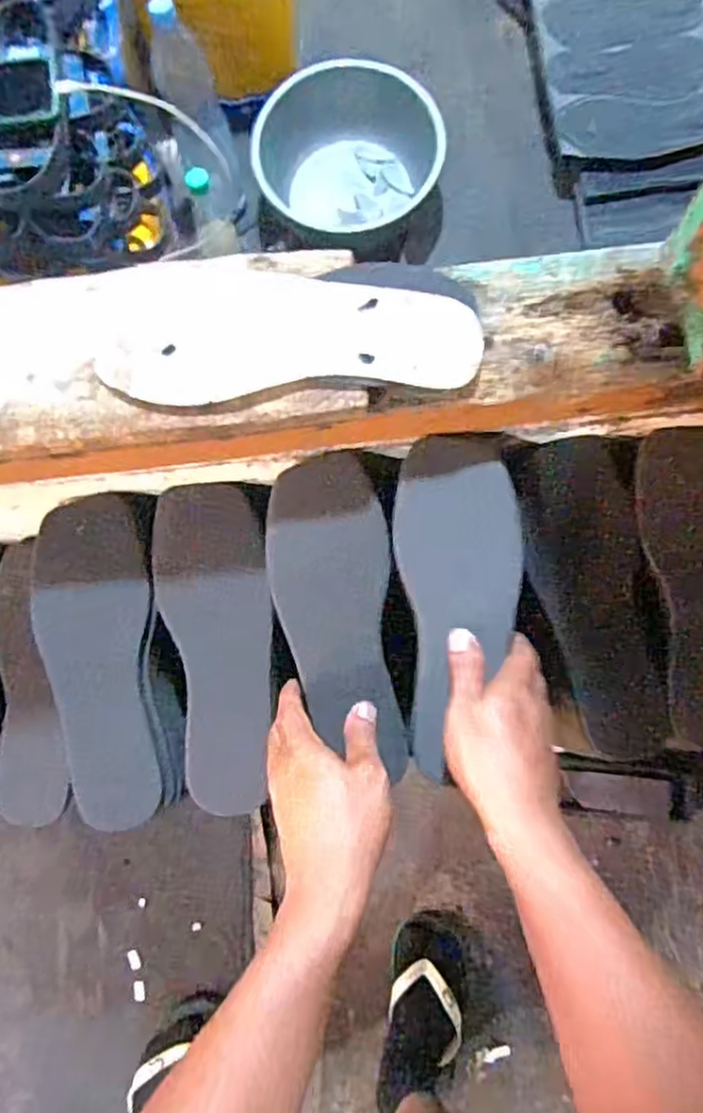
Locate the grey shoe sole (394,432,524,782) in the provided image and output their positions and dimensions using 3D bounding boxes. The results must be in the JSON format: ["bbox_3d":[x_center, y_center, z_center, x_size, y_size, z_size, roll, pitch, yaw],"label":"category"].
[{"bbox_3d":[0.075,0.031,0.502,0.089,0.017,0.237,4,85,2],"label":"grey shoe sole"}]

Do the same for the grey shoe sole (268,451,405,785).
[{"bbox_3d":[-0.010,0.040,0.513,0.087,0.010,0.226,-9,84,0],"label":"grey shoe sole"}]

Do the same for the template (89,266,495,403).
[{"bbox_3d":[-0.042,-0.147,0.470,0.253,0.015,0.096,2,81,2],"label":"template"}]

